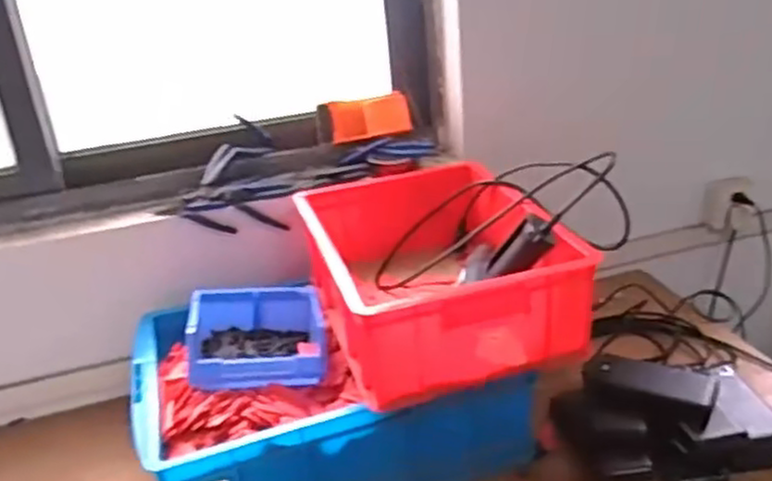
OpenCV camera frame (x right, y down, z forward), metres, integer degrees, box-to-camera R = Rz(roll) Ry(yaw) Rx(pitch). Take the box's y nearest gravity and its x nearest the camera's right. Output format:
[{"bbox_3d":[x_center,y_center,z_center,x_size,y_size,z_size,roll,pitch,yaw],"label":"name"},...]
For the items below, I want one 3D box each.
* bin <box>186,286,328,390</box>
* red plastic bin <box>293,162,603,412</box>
[{"bbox_3d":[-0.175,0.127,1.009,0.182,0.080,0.187,-7,24,-3],"label":"bin"},{"bbox_3d":[0.060,0.037,1.013,0.295,0.145,0.379,-11,25,-12],"label":"red plastic bin"}]

